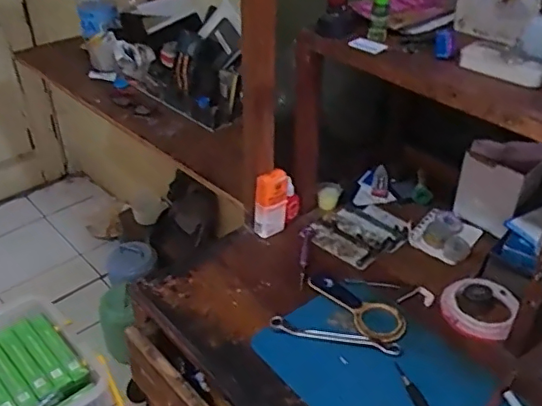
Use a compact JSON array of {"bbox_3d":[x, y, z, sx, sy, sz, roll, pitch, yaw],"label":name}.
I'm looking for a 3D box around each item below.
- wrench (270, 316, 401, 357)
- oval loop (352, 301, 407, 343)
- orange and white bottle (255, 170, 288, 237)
[{"bbox_3d":[0.079,0.165,0.699,0.160,0.013,0.022,8,37,11],"label":"wrench"},{"bbox_3d":[0.141,0.152,0.721,0.064,0.004,0.070,-3,36,-4],"label":"oval loop"},{"bbox_3d":[0.002,0.001,0.848,0.052,0.105,0.021,-24,42,-30],"label":"orange and white bottle"}]

